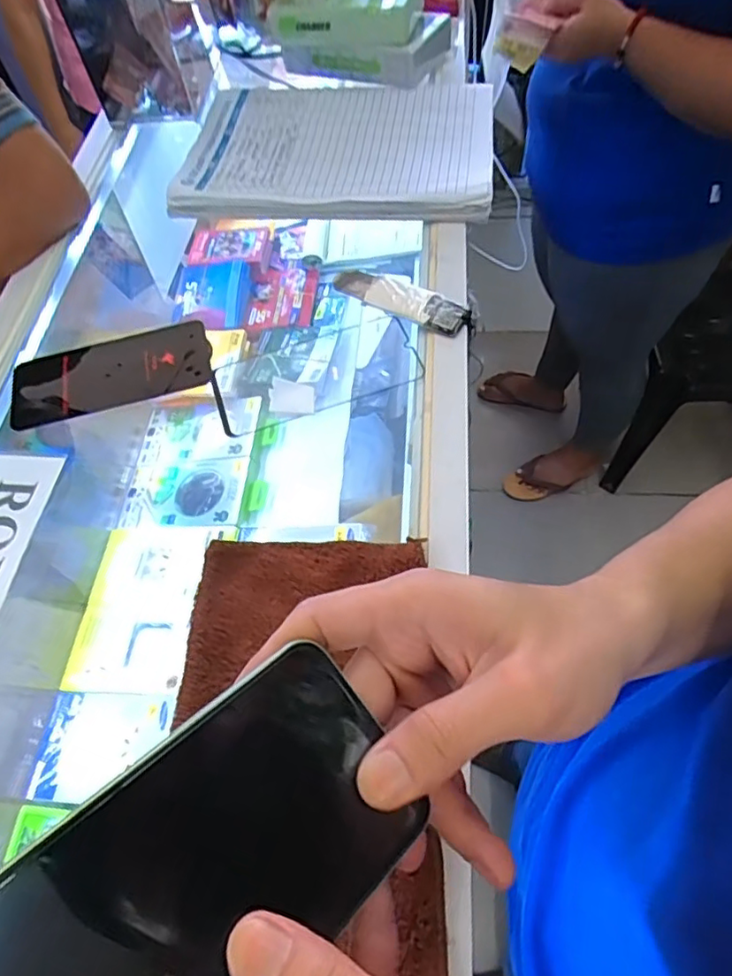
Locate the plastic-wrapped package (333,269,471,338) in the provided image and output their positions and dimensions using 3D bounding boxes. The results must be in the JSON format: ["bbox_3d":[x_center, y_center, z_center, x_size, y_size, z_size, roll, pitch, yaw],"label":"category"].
[{"bbox_3d":[0.026,-0.150,0.476,0.118,0.014,0.033,27,65,19],"label":"plastic-wrapped package"}]

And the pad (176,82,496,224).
[{"bbox_3d":[-0.027,-0.340,0.583,0.292,0.022,0.210,5,60,7],"label":"pad"}]

